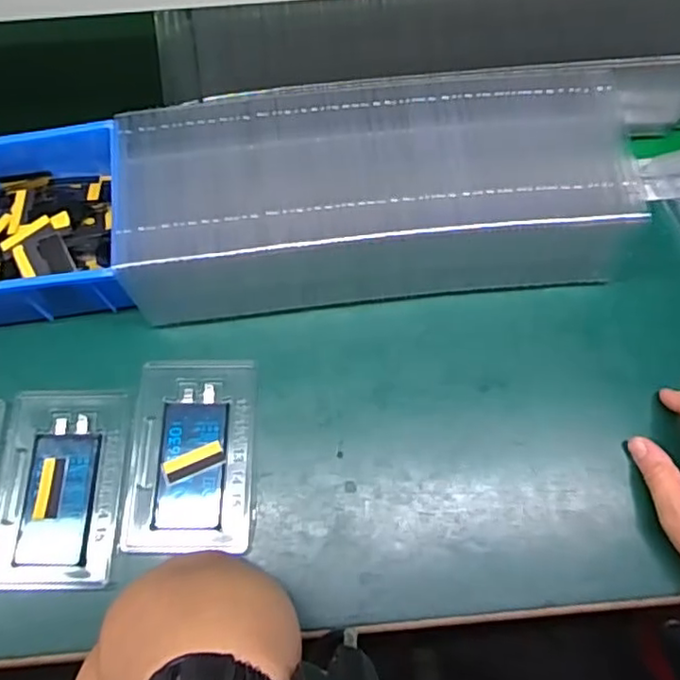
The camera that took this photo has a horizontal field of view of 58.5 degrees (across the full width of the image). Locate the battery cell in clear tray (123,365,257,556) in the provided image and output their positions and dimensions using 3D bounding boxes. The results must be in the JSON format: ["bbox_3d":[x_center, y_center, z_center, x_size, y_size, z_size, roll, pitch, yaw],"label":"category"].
[{"bbox_3d":[-0.101,0.076,0.417,0.085,0.008,0.130,-2,67,0],"label":"battery cell in clear tray"}]

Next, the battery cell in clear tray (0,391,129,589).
[{"bbox_3d":[-0.190,0.097,0.411,0.081,0.007,0.128,-1,67,1],"label":"battery cell in clear tray"}]

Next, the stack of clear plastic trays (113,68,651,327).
[{"bbox_3d":[0.027,-0.100,0.448,0.349,0.092,0.151,-8,67,-3],"label":"stack of clear plastic trays"}]

